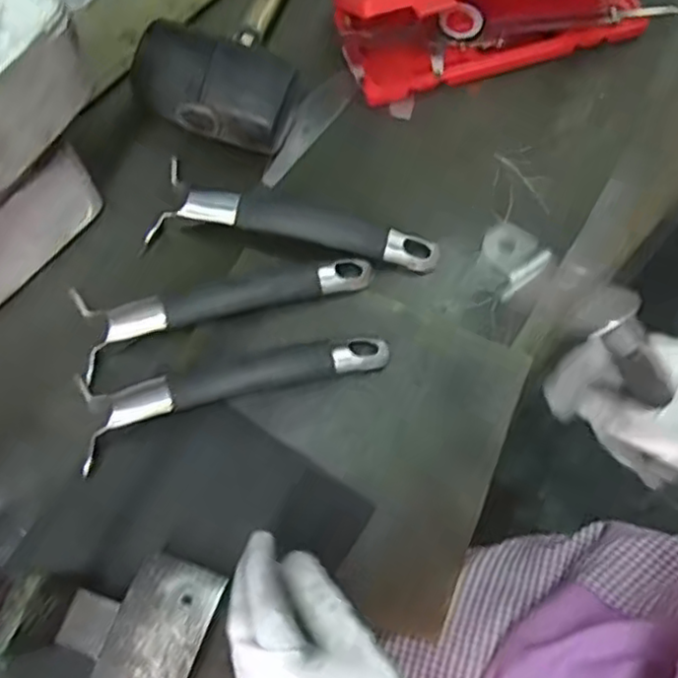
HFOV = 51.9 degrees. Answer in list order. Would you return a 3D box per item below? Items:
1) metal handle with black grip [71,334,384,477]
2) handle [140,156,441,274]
[{"bbox_3d":[-0.067,0.032,0.470,0.208,0.024,0.056,-13,70,-7],"label":"metal handle with black grip"},{"bbox_3d":[-0.031,-0.086,0.515,0.211,0.021,0.056,9,69,2],"label":"handle"}]

